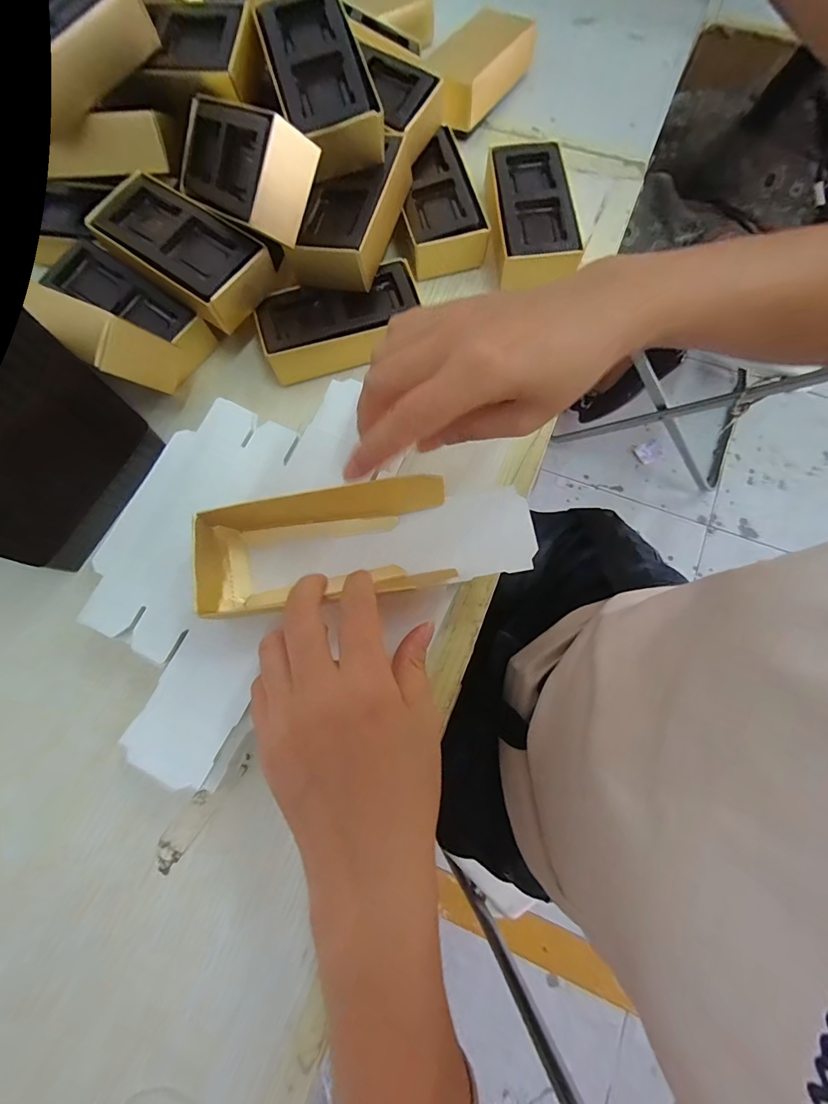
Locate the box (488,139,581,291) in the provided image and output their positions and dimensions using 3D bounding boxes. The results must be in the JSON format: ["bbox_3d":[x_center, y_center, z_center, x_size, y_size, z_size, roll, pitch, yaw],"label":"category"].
[{"bbox_3d":[0.087,-0.257,0.339,0.061,0.033,0.121,-4,75,1],"label":"box"}]

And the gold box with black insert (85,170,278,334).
[{"bbox_3d":[-0.160,-0.204,0.301,0.113,0.036,0.062,35,78,10],"label":"gold box with black insert"}]

